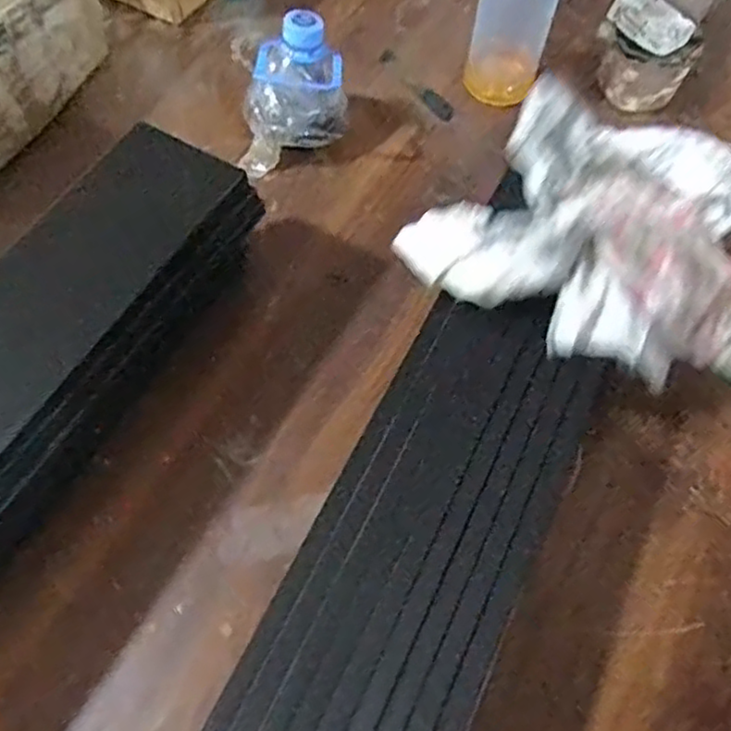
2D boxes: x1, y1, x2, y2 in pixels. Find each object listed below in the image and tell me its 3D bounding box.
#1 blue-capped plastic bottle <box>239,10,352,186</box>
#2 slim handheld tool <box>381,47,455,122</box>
[{"bbox_3d":[-0.063,-0.216,0.566,0.096,0.094,0.057,-33,70,-18],"label":"blue-capped plastic bottle"},{"bbox_3d":[0.048,-0.261,0.651,0.021,0.006,0.096,-35,71,-19],"label":"slim handheld tool"}]

